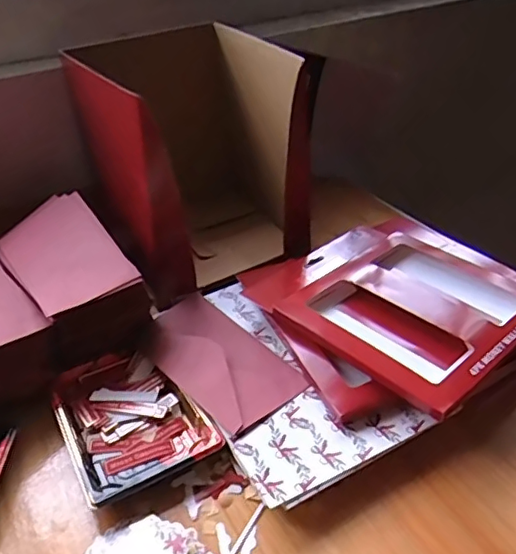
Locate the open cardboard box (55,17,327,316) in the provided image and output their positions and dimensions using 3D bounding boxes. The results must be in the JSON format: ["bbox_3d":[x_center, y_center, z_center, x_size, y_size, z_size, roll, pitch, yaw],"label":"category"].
[{"bbox_3d":[-0.074,-0.144,0.685,0.206,0.236,0.235,-22,38,-23],"label":"open cardboard box"}]

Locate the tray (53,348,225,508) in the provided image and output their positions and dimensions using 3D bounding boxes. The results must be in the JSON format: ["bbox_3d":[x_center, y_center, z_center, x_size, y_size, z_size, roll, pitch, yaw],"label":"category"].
[{"bbox_3d":[-0.115,0.120,0.504,0.109,0.020,0.157,-21,38,-21],"label":"tray"}]

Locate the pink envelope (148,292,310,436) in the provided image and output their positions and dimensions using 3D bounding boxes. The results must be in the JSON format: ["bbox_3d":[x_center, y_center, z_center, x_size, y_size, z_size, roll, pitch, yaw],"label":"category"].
[{"bbox_3d":[-0.042,0.073,0.534,0.088,0.013,0.173,-25,41,-31],"label":"pink envelope"}]

